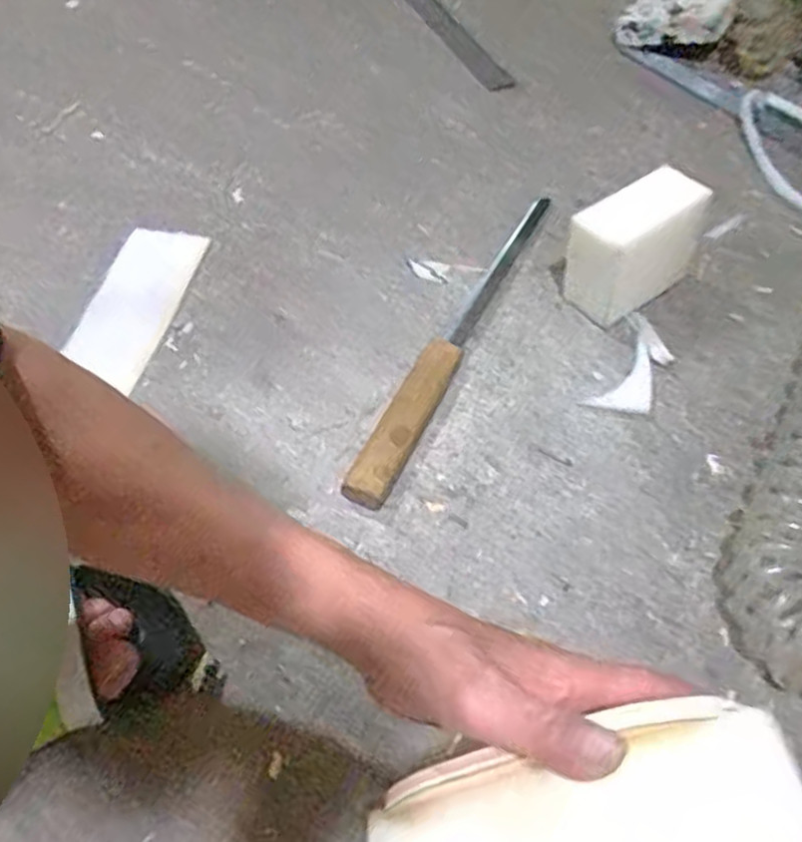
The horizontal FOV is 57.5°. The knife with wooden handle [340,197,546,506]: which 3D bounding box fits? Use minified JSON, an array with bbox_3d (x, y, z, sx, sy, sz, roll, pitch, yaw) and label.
[{"bbox_3d":[0.058,-0.084,0.631,0.037,0.032,0.380,22,57,16],"label":"knife with wooden handle"}]

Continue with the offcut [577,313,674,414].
[{"bbox_3d":[0.192,-0.042,0.602,0.046,0.010,0.105,28,59,20],"label":"offcut"}]

